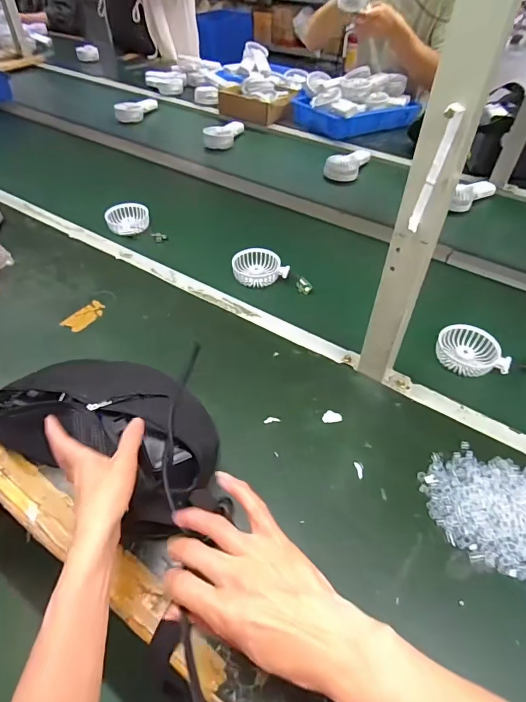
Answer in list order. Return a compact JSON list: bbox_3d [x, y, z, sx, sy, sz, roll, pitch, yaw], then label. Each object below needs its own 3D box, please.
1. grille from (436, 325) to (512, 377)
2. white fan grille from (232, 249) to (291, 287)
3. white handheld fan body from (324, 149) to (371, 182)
[{"bbox_3d":[0.326,0.001,0.654,0.102,0.027,0.083,18,50,16],"label":"grille"},{"bbox_3d":[-0.005,-0.158,0.789,0.101,0.036,0.070,-4,47,-4],"label":"white fan grille"},{"bbox_3d":[0.228,-0.505,1.126,0.090,0.048,0.169,19,50,16],"label":"white handheld fan body"}]

